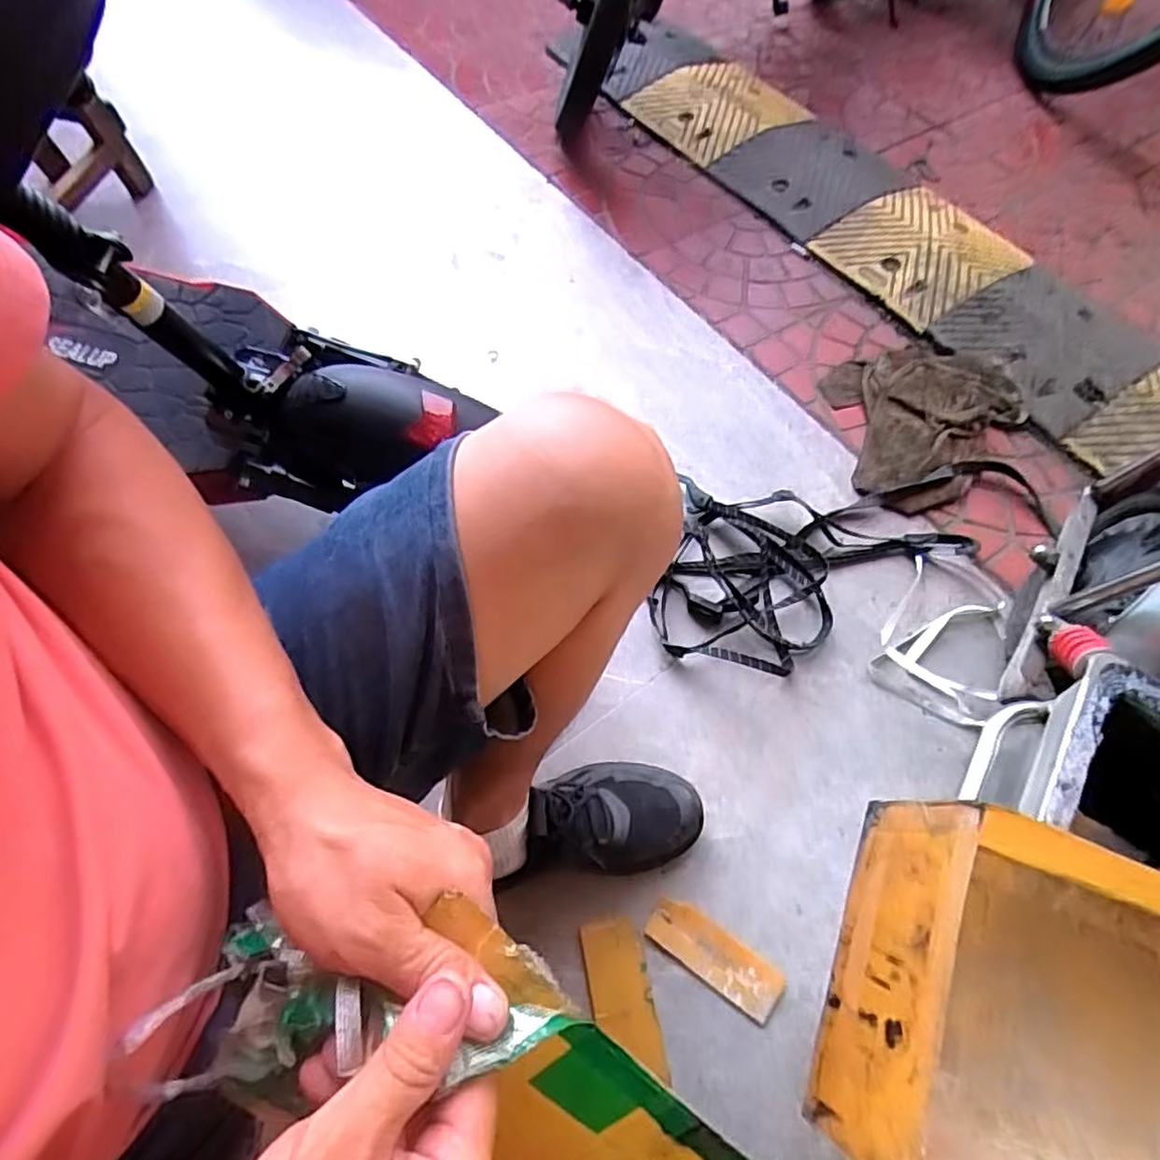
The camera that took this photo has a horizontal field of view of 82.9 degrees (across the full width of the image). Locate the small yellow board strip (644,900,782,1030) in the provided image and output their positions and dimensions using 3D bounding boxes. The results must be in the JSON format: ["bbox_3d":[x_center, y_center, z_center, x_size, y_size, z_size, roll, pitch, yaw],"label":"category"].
[{"bbox_3d":[0.131,0.369,0.643,0.135,0.004,0.046,32,72,16],"label":"small yellow board strip"}]

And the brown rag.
[{"bbox_3d":[0.457,-0.238,0.904,0.231,0.037,0.328,40,74,18],"label":"brown rag"}]

